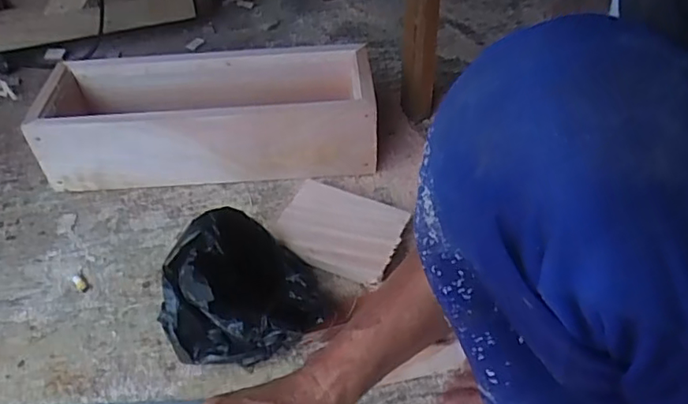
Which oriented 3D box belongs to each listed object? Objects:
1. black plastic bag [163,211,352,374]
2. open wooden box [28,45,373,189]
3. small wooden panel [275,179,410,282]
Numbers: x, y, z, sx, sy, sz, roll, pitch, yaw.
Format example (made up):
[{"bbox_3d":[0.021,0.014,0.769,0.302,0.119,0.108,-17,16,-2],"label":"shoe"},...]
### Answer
[{"bbox_3d":[-0.095,0.089,0.590,0.166,0.118,0.145,-35,54,-28],"label":"black plastic bag"},{"bbox_3d":[-0.179,-0.116,0.797,0.430,0.118,0.148,-5,45,-2],"label":"open wooden box"},{"bbox_3d":[-0.004,0.030,0.702,0.142,0.018,0.114,24,50,17],"label":"small wooden panel"}]

